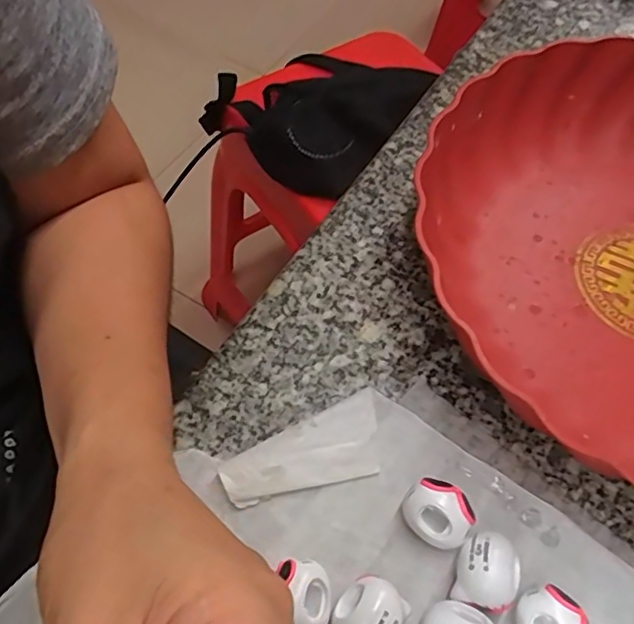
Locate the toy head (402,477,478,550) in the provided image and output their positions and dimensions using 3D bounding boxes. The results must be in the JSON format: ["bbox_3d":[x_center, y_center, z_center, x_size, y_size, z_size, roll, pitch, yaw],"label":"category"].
[{"bbox_3d":[0.044,0.075,0.214,0.024,0.019,0.019,32,64,15],"label":"toy head"}]

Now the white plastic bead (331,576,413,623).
[{"bbox_3d":[0.017,0.104,0.197,0.021,0.019,0.024,29,63,14],"label":"white plastic bead"}]

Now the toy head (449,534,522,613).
[{"bbox_3d":[0.060,0.092,0.205,0.022,0.018,0.023,1,60,-2],"label":"toy head"}]

